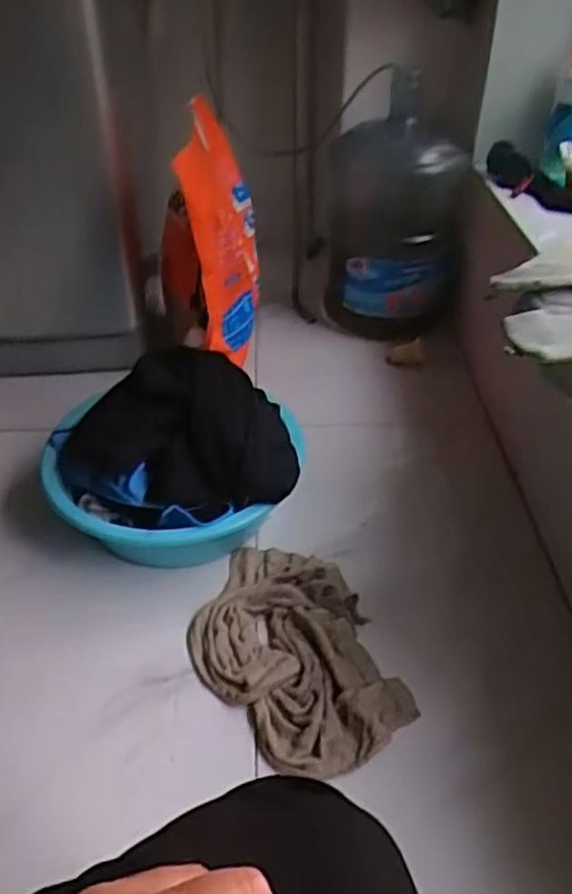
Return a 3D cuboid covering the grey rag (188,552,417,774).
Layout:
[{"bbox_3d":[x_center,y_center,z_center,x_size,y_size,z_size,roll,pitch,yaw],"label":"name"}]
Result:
[{"bbox_3d":[0.001,0.254,0.860,0.206,0.053,0.315,-17,42,-20],"label":"grey rag"}]

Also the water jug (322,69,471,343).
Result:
[{"bbox_3d":[0.216,-0.452,1.374,0.260,0.438,0.257,6,40,7],"label":"water jug"}]

